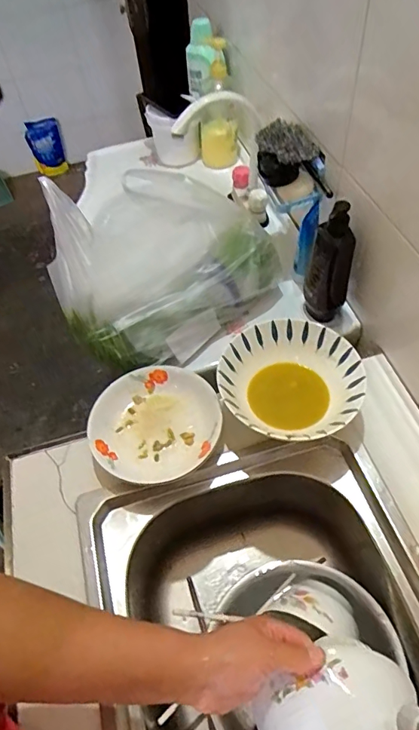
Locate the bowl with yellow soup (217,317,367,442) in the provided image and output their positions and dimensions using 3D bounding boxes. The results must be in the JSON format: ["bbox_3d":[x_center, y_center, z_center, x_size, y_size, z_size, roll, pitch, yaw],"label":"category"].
[{"bbox_3d":[0.115,0.035,0.673,0.189,0.090,0.181,-3,53,4],"label":"bowl with yellow soup"}]

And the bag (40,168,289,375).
[{"bbox_3d":[-0.074,-0.163,0.750,0.349,0.236,0.205,-39,59,-21],"label":"bag"}]

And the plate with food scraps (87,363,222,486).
[{"bbox_3d":[-0.075,0.090,0.670,0.178,0.052,0.178,-3,53,4],"label":"plate with food scraps"}]

